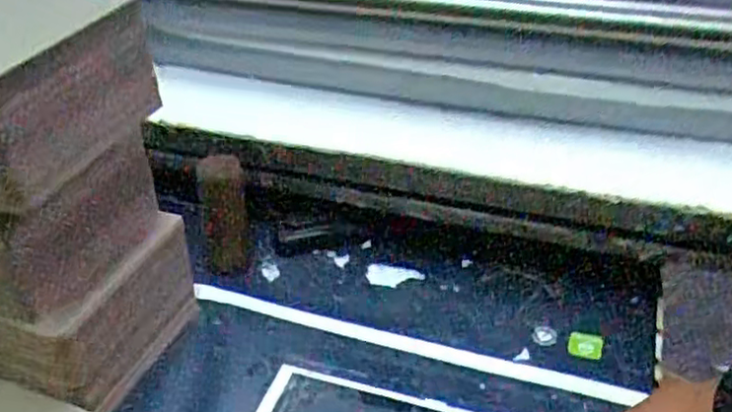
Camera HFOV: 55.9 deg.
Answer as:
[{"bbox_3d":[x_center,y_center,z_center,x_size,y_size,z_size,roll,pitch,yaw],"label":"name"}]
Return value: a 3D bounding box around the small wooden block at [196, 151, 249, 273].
[{"bbox_3d":[-0.133,0.007,0.646,0.037,0.108,0.025,-5,4,-5],"label":"small wooden block"}]

